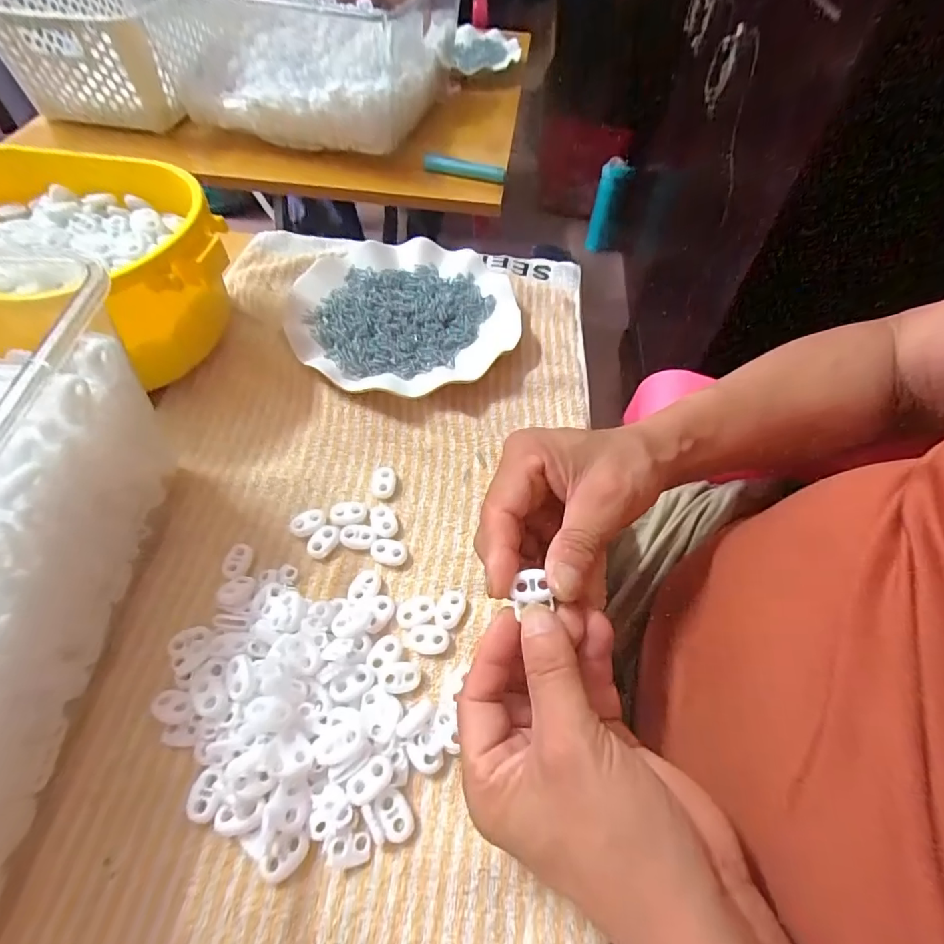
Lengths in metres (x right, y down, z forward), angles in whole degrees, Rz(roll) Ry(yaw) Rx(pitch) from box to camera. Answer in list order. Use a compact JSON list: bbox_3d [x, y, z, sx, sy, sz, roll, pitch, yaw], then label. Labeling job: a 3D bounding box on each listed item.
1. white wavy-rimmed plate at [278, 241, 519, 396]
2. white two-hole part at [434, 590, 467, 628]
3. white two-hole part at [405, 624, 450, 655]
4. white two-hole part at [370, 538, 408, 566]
[{"bbox_3d":[-0.056,-0.138,0.421,0.180,0.018,0.180,1,57,-2],"label":"white wavy-rimmed plate"},{"bbox_3d":[-0.012,0.078,0.290,0.015,0.005,0.024,17,58,9],"label":"white two-hole part"},{"bbox_3d":[-0.025,0.092,0.280,0.025,0.004,0.015,11,57,5],"label":"white two-hole part"},{"bbox_3d":[-0.051,0.048,0.307,0.023,0.004,0.015,15,57,7],"label":"white two-hole part"}]

